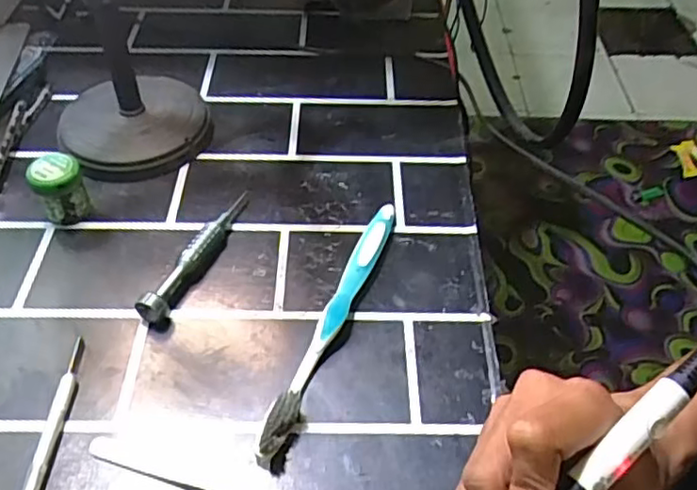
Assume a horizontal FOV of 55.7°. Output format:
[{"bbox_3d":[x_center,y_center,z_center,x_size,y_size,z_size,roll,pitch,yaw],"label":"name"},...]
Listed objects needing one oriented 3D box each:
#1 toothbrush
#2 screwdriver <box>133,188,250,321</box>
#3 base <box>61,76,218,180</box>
[{"bbox_3d":[-0.007,0.040,0.372,0.014,0.016,0.184,17,48,15],"label":"toothbrush"},{"bbox_3d":[-0.089,0.002,0.407,0.016,0.019,0.115,18,49,15],"label":"screwdriver"},{"bbox_3d":[-0.154,-0.088,0.479,0.103,0.032,0.093,-15,49,-15],"label":"base"}]

